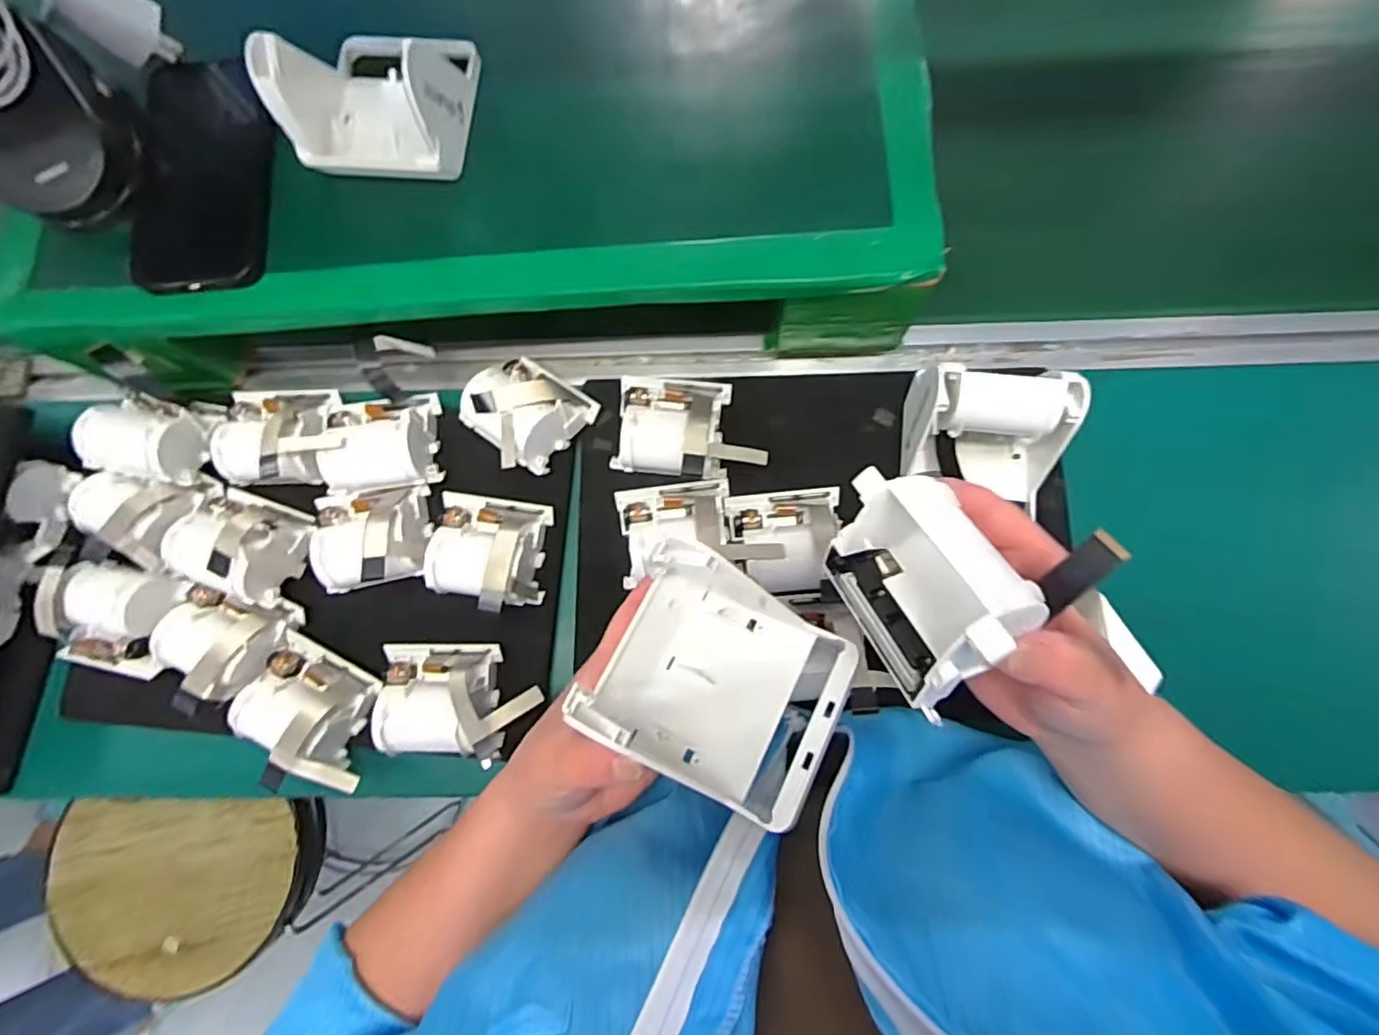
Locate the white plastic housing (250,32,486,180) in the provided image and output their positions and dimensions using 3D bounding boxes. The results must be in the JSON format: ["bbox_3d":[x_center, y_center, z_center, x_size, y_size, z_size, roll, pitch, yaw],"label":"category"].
[{"bbox_3d":[-0.187,-0.264,0.368,0.092,0.076,0.104,7,81,4],"label":"white plastic housing"}]

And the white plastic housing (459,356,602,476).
[{"bbox_3d":[-0.117,-0.075,0.429,0.073,0.050,0.074,37,84,7],"label":"white plastic housing"}]

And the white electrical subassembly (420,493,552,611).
[{"bbox_3d":[-0.138,0.022,0.419,0.072,0.048,0.076,5,81,3],"label":"white electrical subassembly"}]

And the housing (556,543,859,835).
[{"bbox_3d":[0.017,0.082,0.298,0.109,0.026,0.100,25,72,24],"label":"housing"}]

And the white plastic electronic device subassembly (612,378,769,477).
[{"bbox_3d":[-0.001,-0.063,0.423,0.104,0.058,0.078,8,81,4],"label":"white plastic electronic device subassembly"}]

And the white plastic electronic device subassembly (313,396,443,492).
[{"bbox_3d":[-0.221,-0.053,0.429,0.076,0.037,0.068,-11,81,1],"label":"white plastic electronic device subassembly"}]

